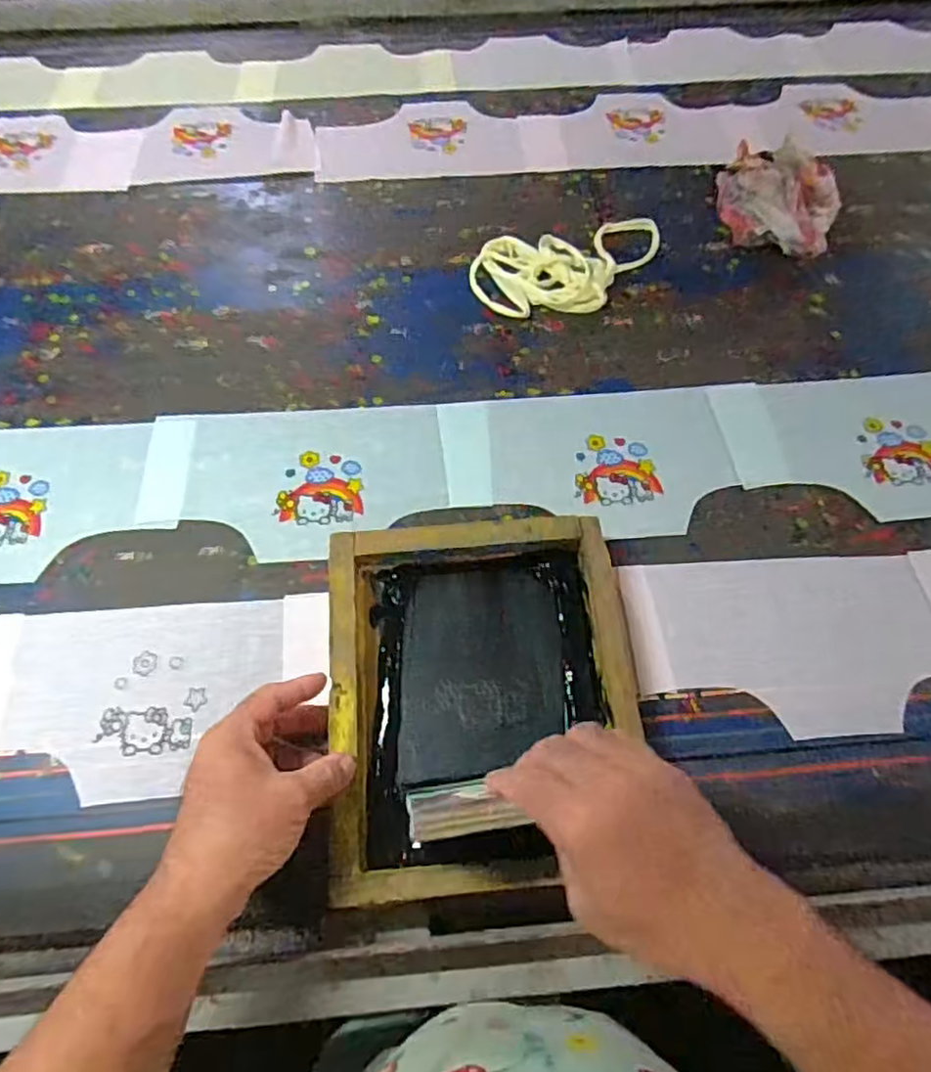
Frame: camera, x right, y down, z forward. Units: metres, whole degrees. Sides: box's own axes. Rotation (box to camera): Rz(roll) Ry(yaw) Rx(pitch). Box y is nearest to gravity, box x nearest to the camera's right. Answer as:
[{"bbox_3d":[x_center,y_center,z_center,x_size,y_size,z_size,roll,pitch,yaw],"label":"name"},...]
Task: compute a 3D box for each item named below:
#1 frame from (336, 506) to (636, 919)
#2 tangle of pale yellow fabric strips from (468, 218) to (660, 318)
[{"bbox_3d":[0.012,0.120,0.509,0.222,0.050,0.267,-4,65,-4],"label":"frame"},{"bbox_3d":[0.122,-0.305,0.753,0.230,0.014,0.123,-14,66,-8],"label":"tangle of pale yellow fabric strips"}]

